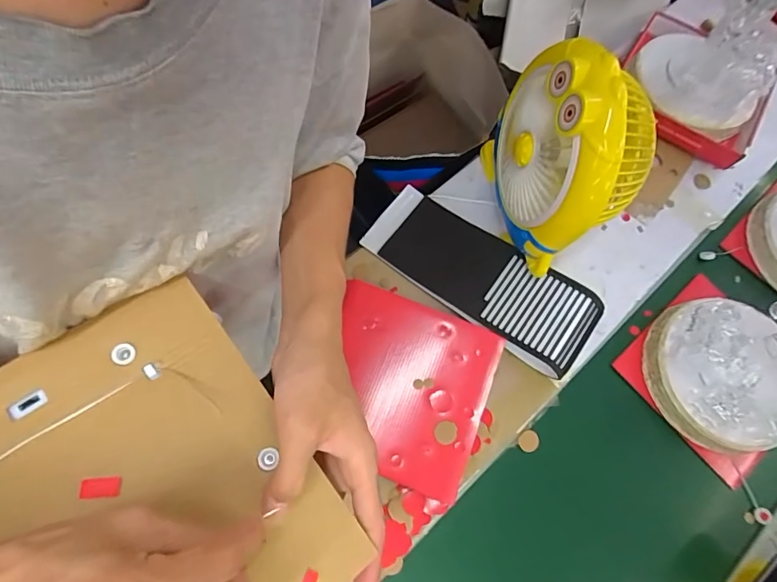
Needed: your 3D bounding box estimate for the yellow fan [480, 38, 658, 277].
[{"bbox_3d":[0.233,-0.173,0.579,0.145,0.235,0.242,-4,70,-2],"label":"yellow fan"}]

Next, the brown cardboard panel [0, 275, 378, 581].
[{"bbox_3d":[-0.156,0.125,0.245,0.214,0.009,0.214,-36,77,-20],"label":"brown cardboard panel"}]

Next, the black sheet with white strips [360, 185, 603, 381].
[{"bbox_3d":[0.128,-0.022,0.660,0.339,0.039,0.132,36,74,12],"label":"black sheet with white strips"}]

